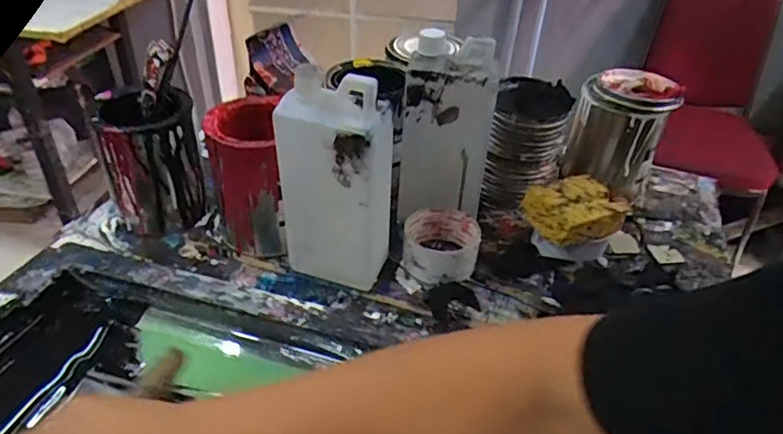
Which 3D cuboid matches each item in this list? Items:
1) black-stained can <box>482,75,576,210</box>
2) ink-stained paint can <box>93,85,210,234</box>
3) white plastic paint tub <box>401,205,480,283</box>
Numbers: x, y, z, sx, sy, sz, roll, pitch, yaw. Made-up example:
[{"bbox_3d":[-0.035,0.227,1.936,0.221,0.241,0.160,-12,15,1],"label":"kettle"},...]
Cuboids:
[{"bbox_3d":[0.158,-0.097,0.689,0.088,0.136,0.100,4,38,0],"label":"black-stained can"},{"bbox_3d":[-0.274,-0.068,0.642,0.099,0.145,0.089,-14,41,-22],"label":"ink-stained paint can"},{"bbox_3d":[0.053,0.030,0.603,0.080,0.053,0.081,3,38,-2],"label":"white plastic paint tub"}]

